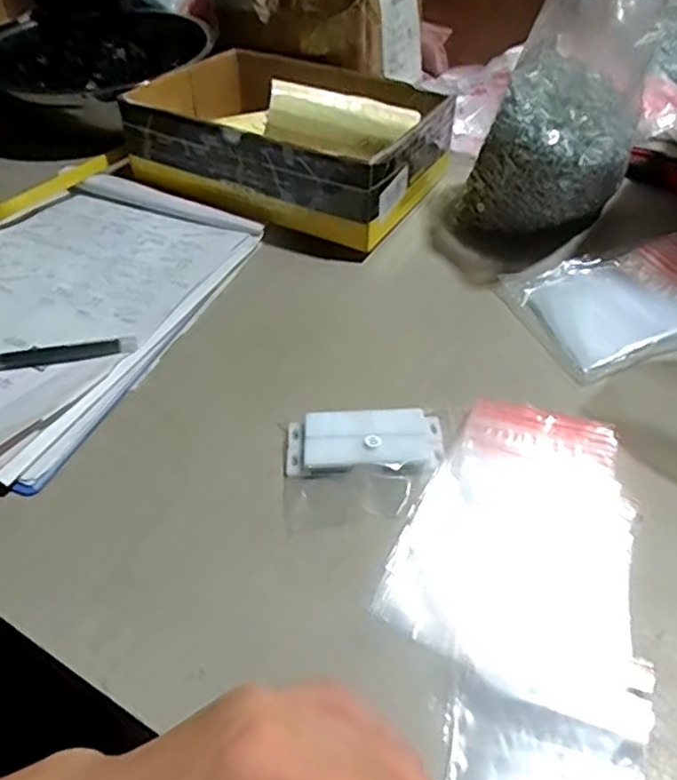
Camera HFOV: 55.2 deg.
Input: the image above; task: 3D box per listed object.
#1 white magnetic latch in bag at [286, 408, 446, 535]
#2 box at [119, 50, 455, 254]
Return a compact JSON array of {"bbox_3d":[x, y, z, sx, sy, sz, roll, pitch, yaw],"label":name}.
[{"bbox_3d":[0.017,0.042,0.375,0.093,0.010,0.072,-5,46,-3],"label":"white magnetic latch in bag"},{"bbox_3d":[-0.041,-0.244,0.586,0.257,0.084,0.199,19,51,18],"label":"box"}]

